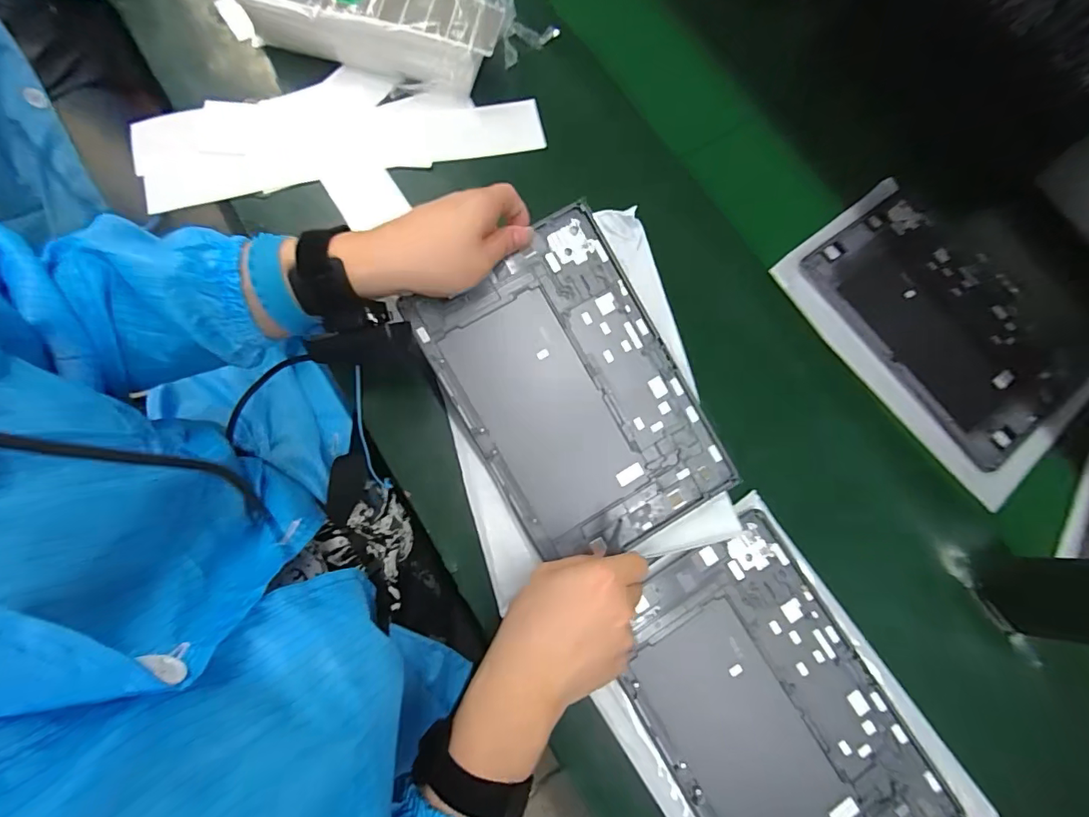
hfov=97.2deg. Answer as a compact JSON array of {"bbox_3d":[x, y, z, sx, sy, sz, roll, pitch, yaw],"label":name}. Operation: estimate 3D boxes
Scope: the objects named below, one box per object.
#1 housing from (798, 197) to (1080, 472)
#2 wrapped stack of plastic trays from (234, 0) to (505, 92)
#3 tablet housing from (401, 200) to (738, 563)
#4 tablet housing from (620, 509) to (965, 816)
[{"bbox_3d":[0.390,-0.084,0.469,0.172,0.006,0.247,-33,81,-14],"label":"housing"},{"bbox_3d":[-0.168,-0.375,0.468,0.253,0.060,0.078,18,74,0],"label":"wrapped stack of plastic trays"},{"bbox_3d":[0.024,-0.011,0.377,0.166,0.006,0.246,-29,91,-5],"label":"tablet housing"},{"bbox_3d":[0.170,0.229,0.358,0.168,0.011,0.255,-28,79,-12],"label":"tablet housing"}]

